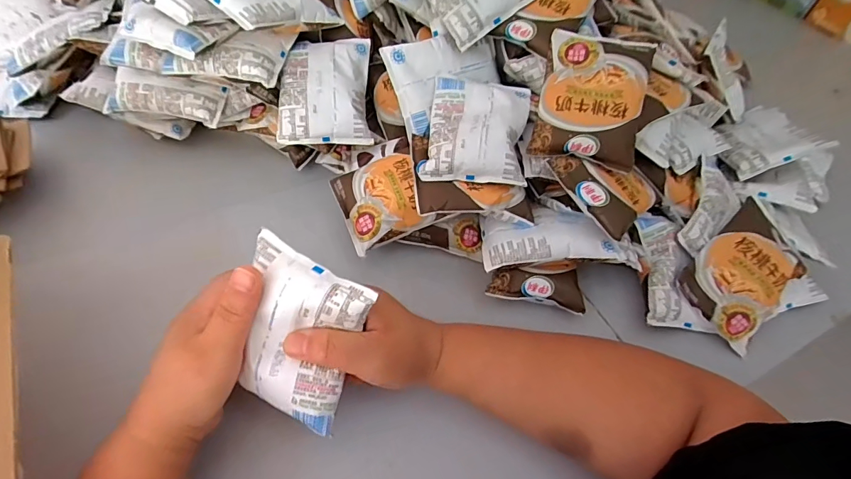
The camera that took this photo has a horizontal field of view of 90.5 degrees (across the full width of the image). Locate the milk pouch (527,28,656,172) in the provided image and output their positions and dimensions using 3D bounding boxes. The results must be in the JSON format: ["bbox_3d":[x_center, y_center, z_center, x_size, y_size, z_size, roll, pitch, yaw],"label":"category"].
[{"bbox_3d":[0.163,-0.143,0.408,0.097,0.023,0.135,14,84,14],"label":"milk pouch"}]

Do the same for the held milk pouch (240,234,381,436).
[{"bbox_3d":[-0.090,0.066,0.289,0.087,0.112,0.018,20,9,6],"label":"held milk pouch"}]

